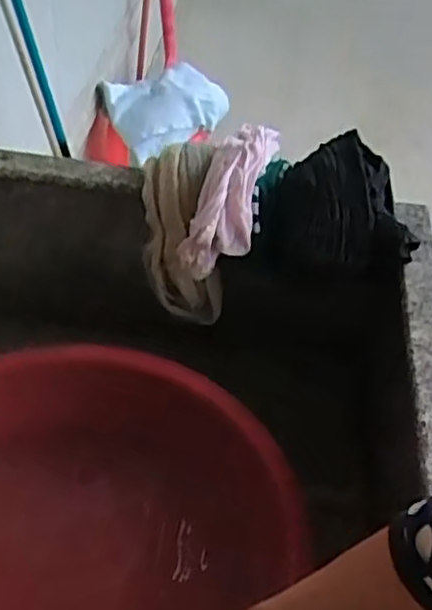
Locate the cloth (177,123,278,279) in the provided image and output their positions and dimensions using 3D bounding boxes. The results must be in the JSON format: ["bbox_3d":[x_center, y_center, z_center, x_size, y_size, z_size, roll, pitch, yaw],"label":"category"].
[{"bbox_3d":[0.022,-0.114,0.691,0.060,0.064,0.185,18,63,10],"label":"cloth"}]

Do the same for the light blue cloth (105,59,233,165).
[{"bbox_3d":[-0.125,-0.486,1.768,0.304,0.106,0.194,-31,56,-34],"label":"light blue cloth"}]

